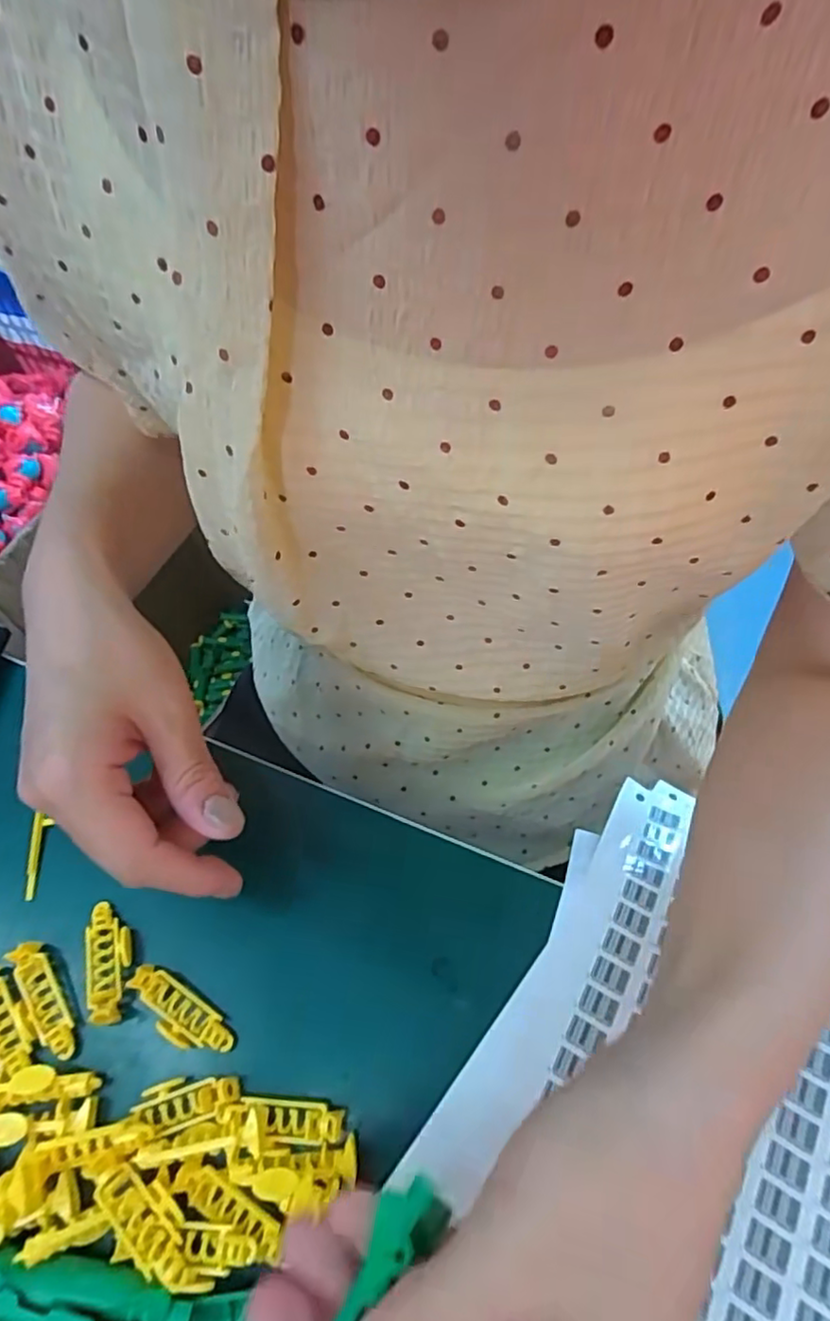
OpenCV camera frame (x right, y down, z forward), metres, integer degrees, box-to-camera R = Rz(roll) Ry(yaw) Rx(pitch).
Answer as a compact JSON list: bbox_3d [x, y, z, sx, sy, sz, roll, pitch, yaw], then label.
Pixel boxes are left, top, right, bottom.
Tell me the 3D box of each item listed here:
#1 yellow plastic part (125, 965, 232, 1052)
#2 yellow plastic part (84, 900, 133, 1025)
[{"bbox_3d":[-0.098,0.147,0.259,0.048,0.010,0.018,29,64,17],"label":"yellow plastic part"},{"bbox_3d":[-0.133,0.128,0.267,0.017,0.008,0.049,-16,60,-8],"label":"yellow plastic part"}]

